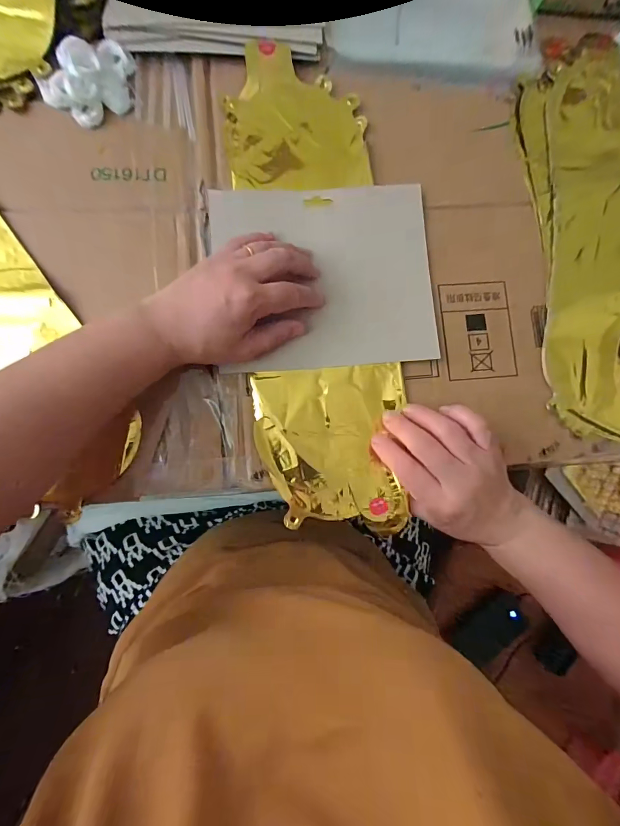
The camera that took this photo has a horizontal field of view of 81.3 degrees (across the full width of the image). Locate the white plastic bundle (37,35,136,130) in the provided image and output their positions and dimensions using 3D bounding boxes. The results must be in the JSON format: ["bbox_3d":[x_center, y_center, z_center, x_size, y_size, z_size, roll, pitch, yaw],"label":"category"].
[{"bbox_3d":[-0.189,-0.290,0.312,0.081,0.026,0.055,-36,87,-7],"label":"white plastic bundle"}]

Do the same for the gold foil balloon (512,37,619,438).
[{"bbox_3d":[0.311,-0.153,0.339,0.203,0.011,0.410,-5,84,-5],"label":"gold foil balloon"}]

